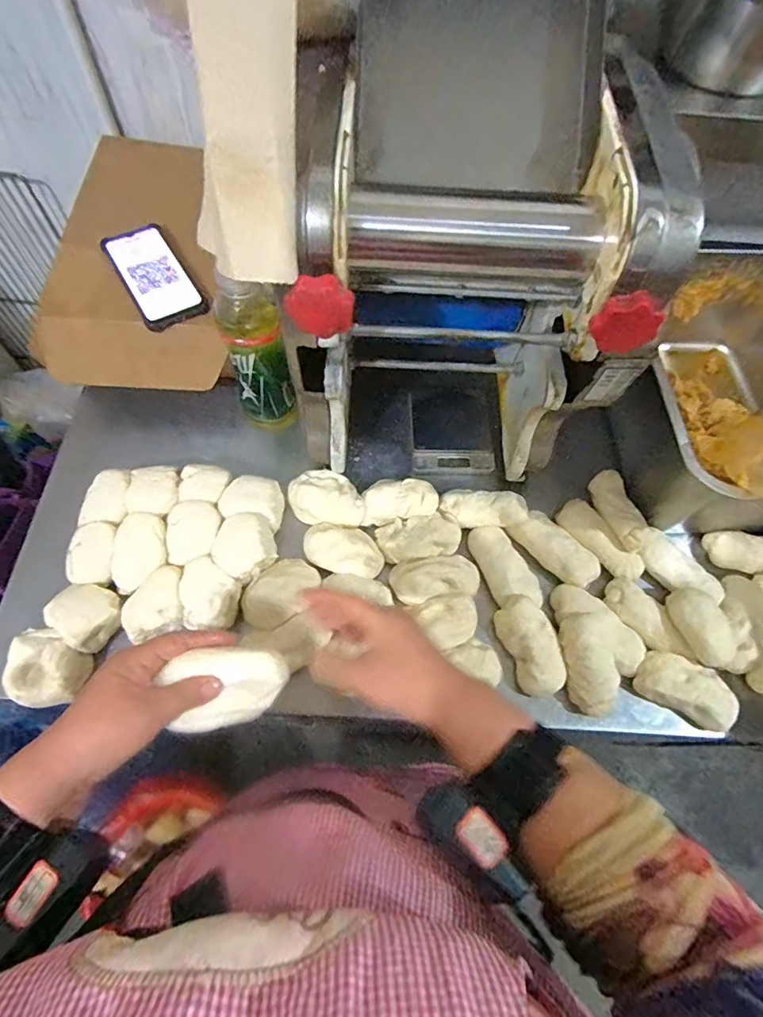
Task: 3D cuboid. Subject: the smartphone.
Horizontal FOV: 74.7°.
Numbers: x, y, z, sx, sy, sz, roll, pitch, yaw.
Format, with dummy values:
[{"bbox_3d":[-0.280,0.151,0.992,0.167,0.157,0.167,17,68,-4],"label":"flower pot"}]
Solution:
[{"bbox_3d":[-0.292,-0.302,0.642,0.079,0.011,0.166,-29,69,-15],"label":"smartphone"}]

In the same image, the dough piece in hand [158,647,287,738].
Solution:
[{"bbox_3d":[-0.119,0.137,0.398,0.085,0.032,0.059,-15,96,-11],"label":"dough piece in hand"}]

